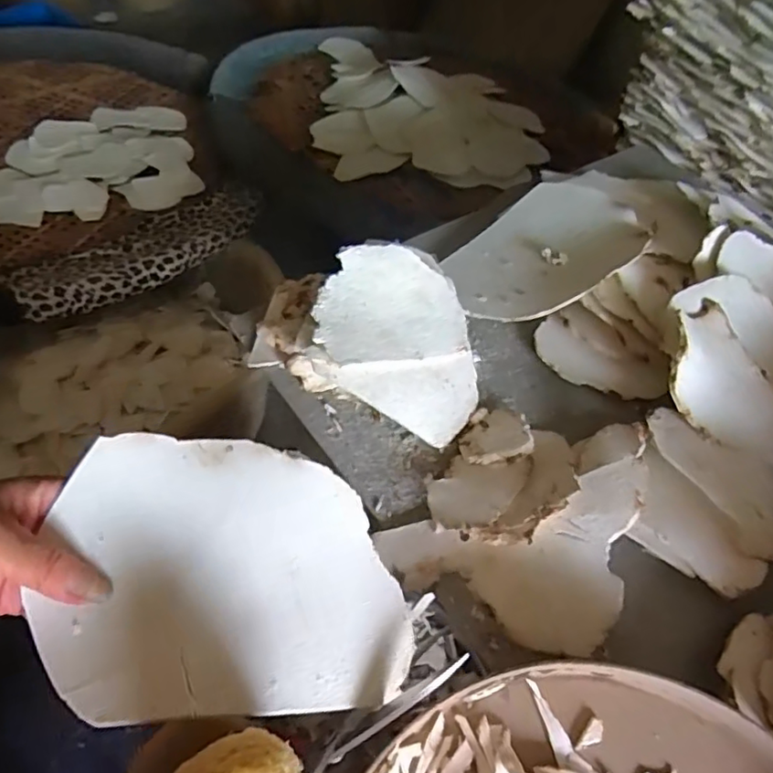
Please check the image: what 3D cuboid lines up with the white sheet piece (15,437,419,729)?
[{"bbox_3d":[-0.080,0.090,0.294,0.172,0.011,0.132,-1,66,-5],"label":"white sheet piece"}]

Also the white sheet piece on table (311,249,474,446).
[{"bbox_3d":[0.009,-0.040,0.480,0.128,0.022,0.169,0,69,-16],"label":"white sheet piece on table"}]

